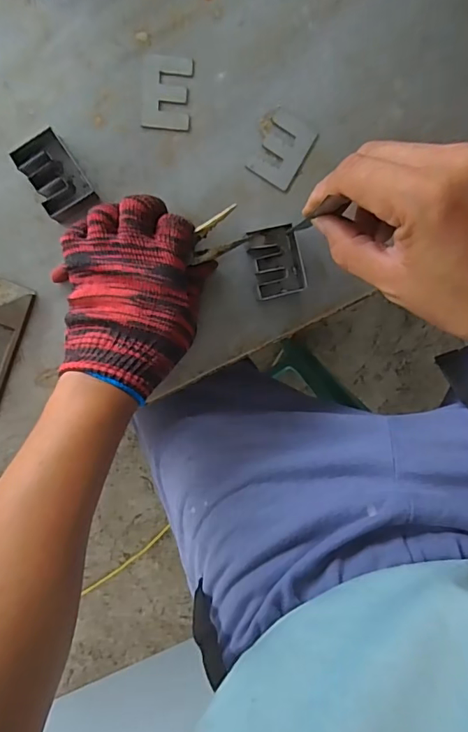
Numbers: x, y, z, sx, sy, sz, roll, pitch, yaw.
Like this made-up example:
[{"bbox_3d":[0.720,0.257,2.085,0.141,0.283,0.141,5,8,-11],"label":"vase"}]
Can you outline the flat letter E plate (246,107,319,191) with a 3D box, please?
[{"bbox_3d":[0.040,-0.175,0.398,0.038,0.004,0.053,29,95,-8],"label":"flat letter E plate"}]

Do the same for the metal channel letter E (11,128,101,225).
[{"bbox_3d":[-0.134,-0.143,0.375,0.037,0.028,0.056,-33,99,1],"label":"metal channel letter E"}]

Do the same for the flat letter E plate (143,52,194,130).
[{"bbox_3d":[-0.053,-0.214,0.385,0.037,0.004,0.053,4,98,-5],"label":"flat letter E plate"}]

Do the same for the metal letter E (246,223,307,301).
[{"bbox_3d":[0.035,-0.087,0.411,0.040,0.011,0.057,-15,99,-2],"label":"metal letter E"}]

